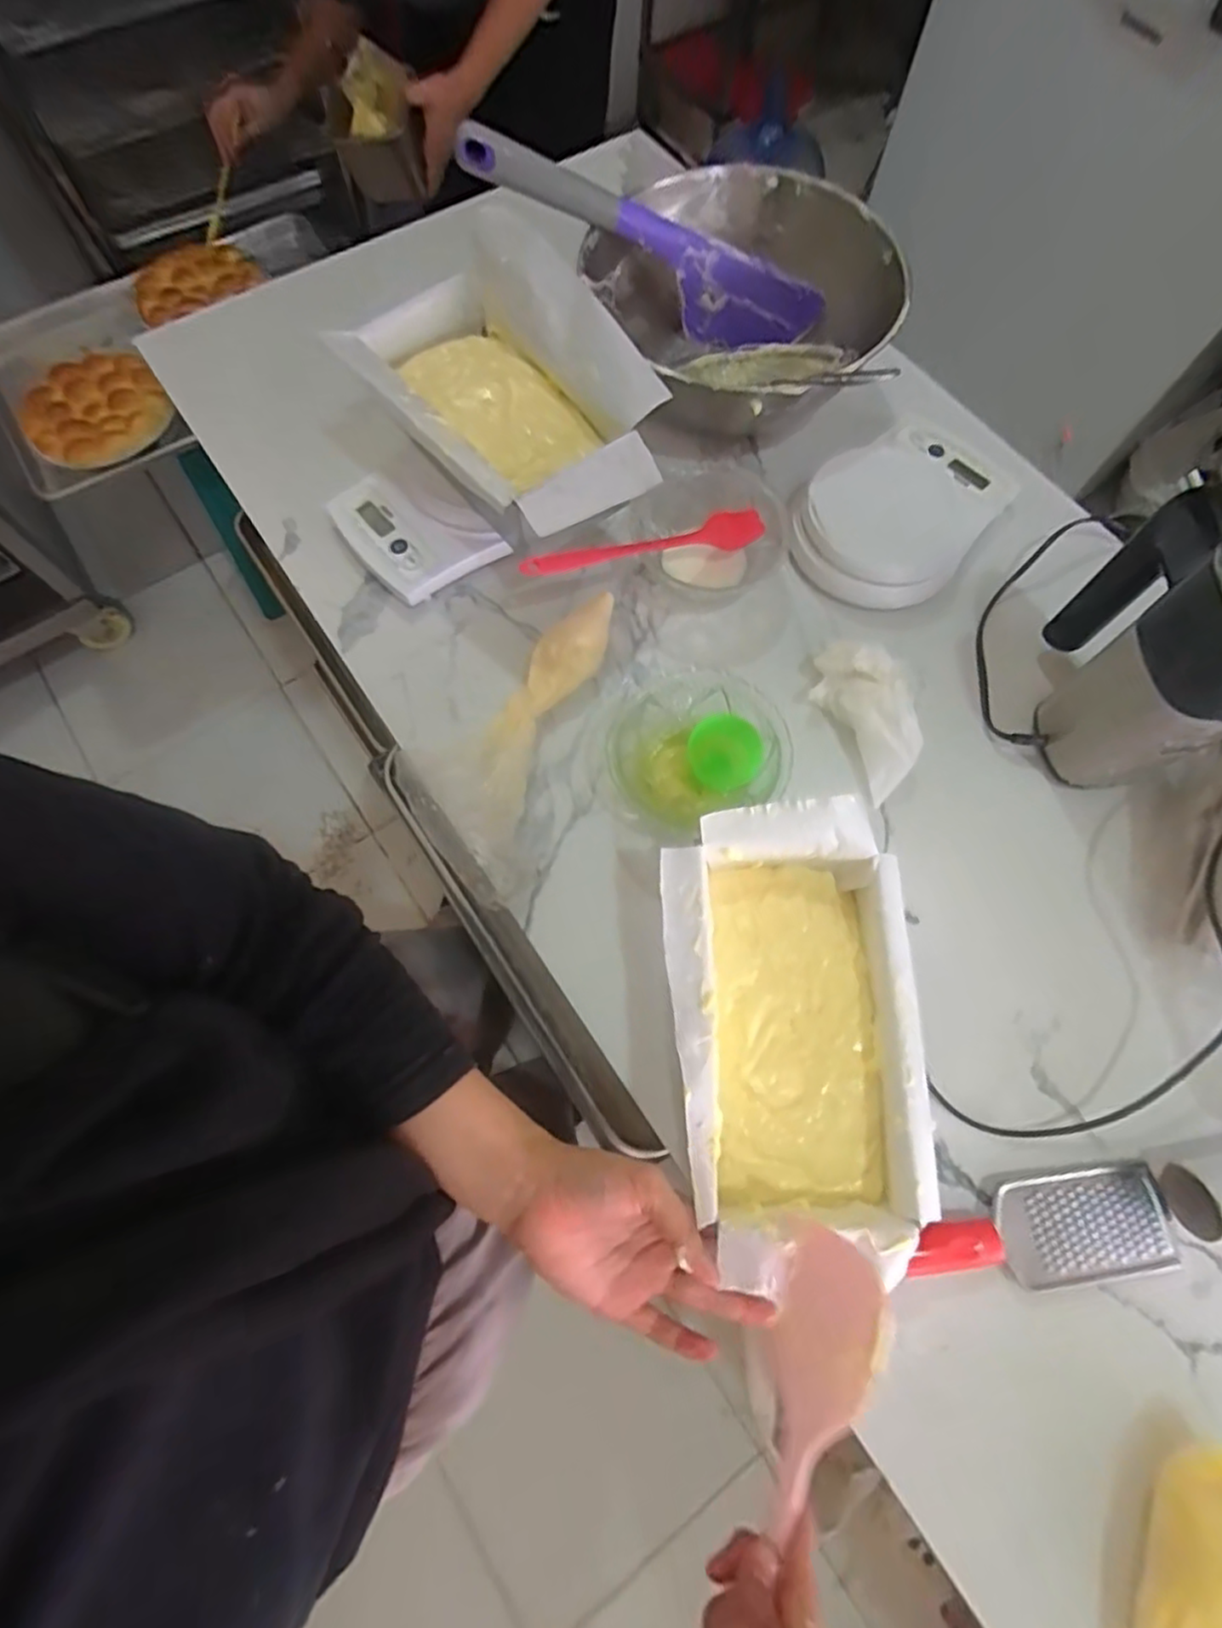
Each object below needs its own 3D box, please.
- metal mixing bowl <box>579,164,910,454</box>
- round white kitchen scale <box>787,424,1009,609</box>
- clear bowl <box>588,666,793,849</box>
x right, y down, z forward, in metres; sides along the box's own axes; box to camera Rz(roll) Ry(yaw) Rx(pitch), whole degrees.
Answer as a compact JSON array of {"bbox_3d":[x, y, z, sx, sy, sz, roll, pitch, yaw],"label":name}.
[{"bbox_3d":[0.116,-0.444,0.603,0.247,0.111,0.259,0,70,-1],"label":"metal mixing bowl"},{"bbox_3d":[0.236,-0.248,0.565,0.191,0.031,0.128,-42,76,-14],"label":"round white kitchen scale"},{"bbox_3d":[0.052,-0.044,0.489,0.142,0.047,0.125,17,71,5],"label":"clear bowl"}]

